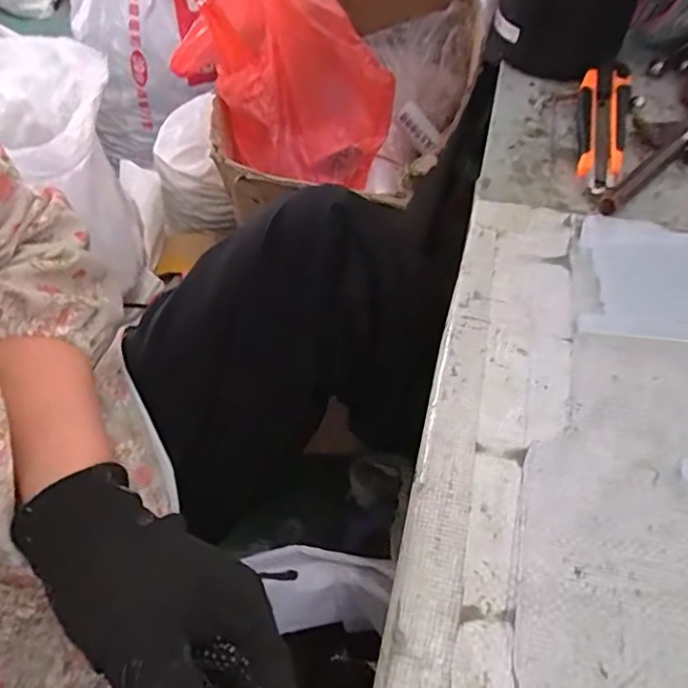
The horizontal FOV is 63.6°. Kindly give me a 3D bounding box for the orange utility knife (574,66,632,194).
[{"bbox_3d":[0.197,-0.167,0.419,0.036,0.021,0.146,12,55,11],"label":"orange utility knife"}]

